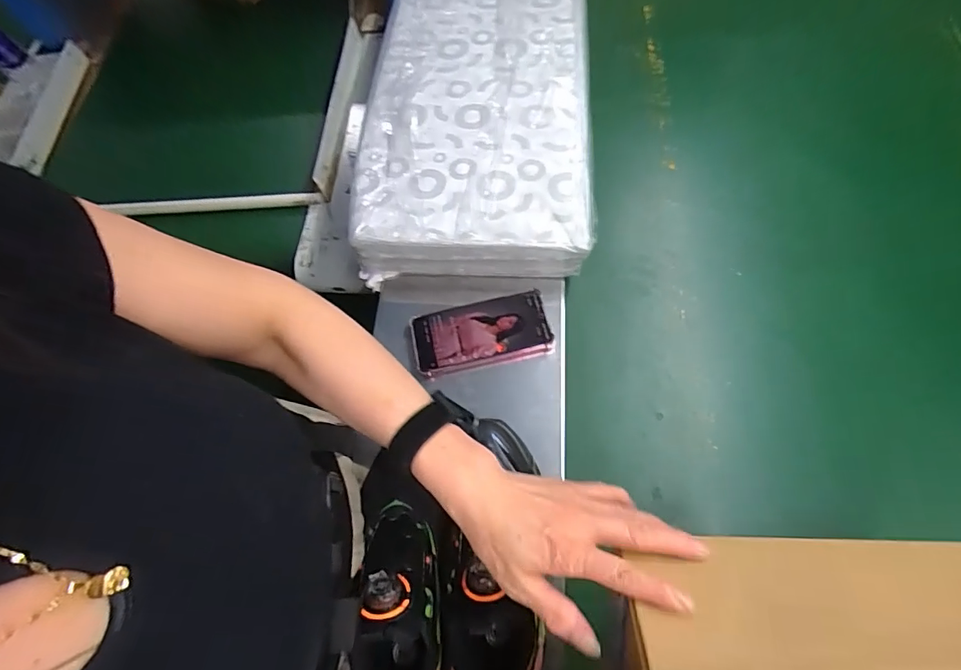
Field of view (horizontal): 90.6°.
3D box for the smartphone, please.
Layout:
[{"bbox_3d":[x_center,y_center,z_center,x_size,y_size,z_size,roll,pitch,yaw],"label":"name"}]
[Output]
[{"bbox_3d":[0.000,-0.002,0.569,0.160,0.020,0.081,-13,64,-3],"label":"smartphone"}]

